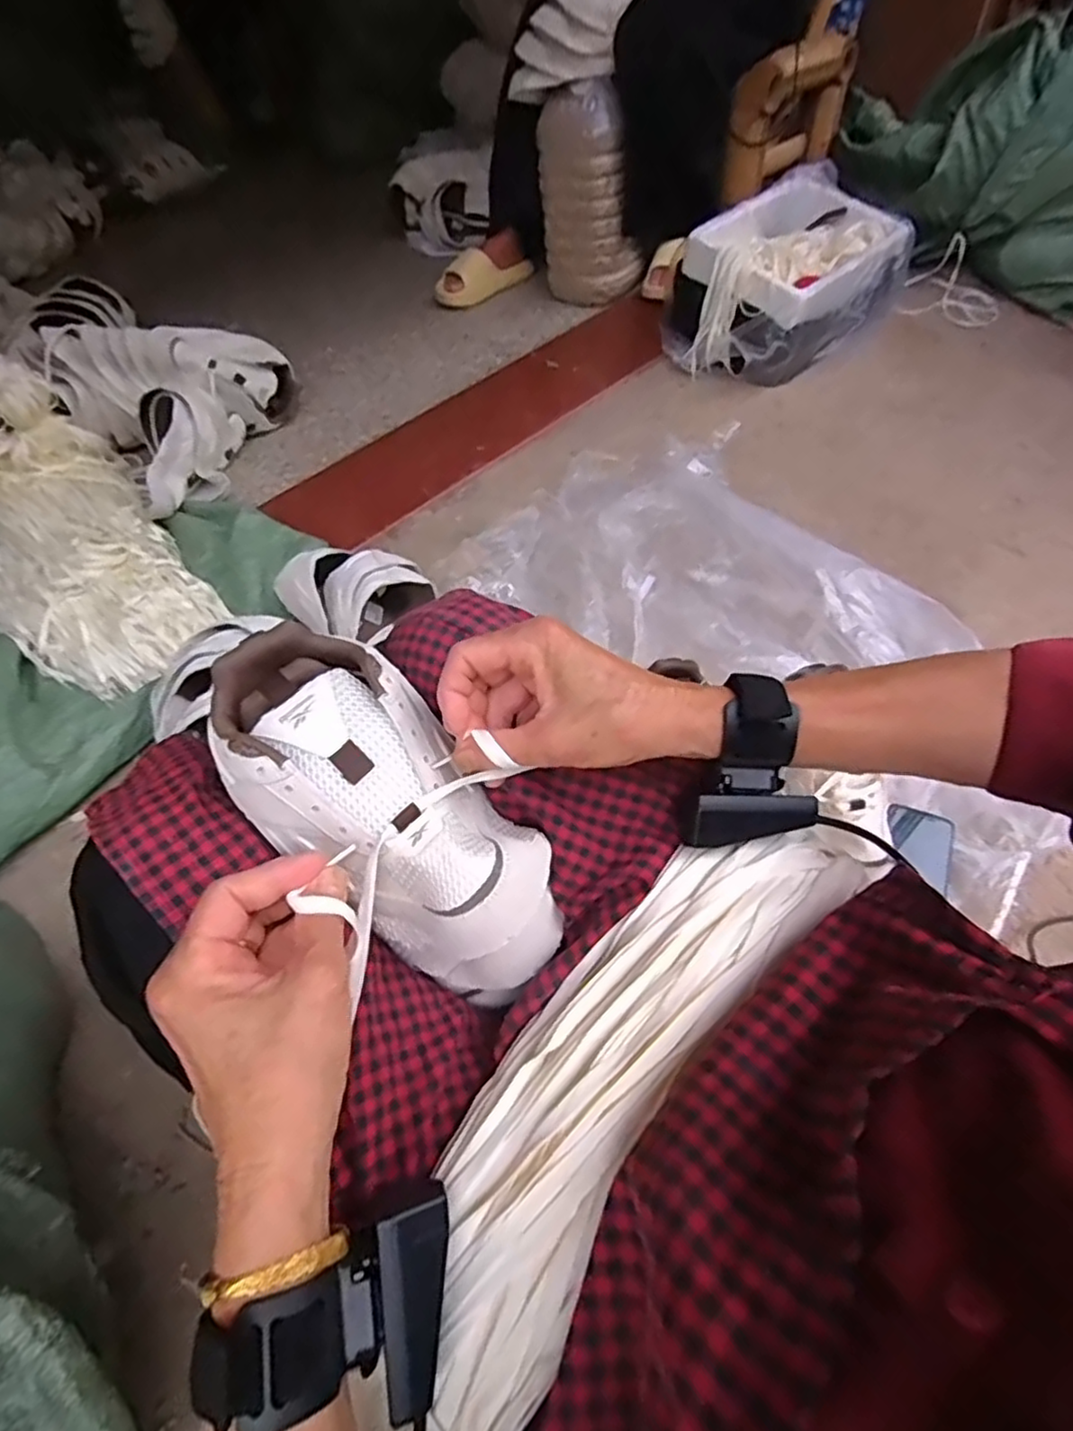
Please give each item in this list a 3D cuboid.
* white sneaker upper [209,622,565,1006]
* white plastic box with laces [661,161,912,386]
[{"bbox_3d":[-0.081,0.050,0.376,0.108,0.066,0.241,-41,88,-22],"label":"white sneaker upper"},{"bbox_3d":[0.444,-0.773,1.217,0.417,0.196,0.278,-38,60,-20],"label":"white plastic box with laces"}]

